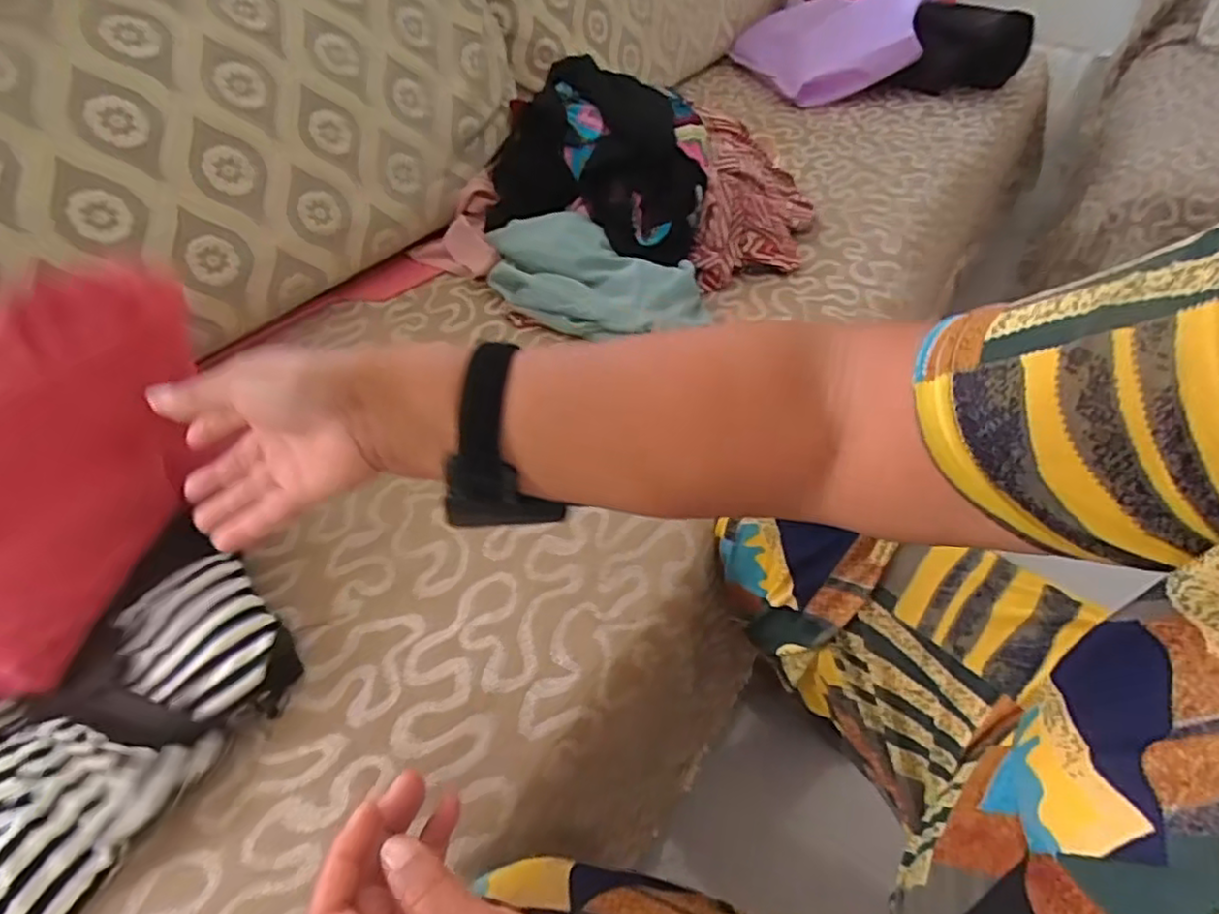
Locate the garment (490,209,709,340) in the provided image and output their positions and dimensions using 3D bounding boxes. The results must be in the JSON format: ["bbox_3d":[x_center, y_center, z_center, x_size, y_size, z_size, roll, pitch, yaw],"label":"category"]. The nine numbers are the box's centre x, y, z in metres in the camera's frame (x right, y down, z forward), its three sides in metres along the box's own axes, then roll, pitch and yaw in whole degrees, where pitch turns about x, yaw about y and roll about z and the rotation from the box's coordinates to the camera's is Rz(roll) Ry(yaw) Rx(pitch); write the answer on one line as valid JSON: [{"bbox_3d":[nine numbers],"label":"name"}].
[{"bbox_3d":[-0.022,-0.185,0.690,0.254,0.059,0.109,19,49,17],"label":"garment"}]

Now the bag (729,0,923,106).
[{"bbox_3d":[0.320,-0.619,0.999,0.255,0.053,0.232,-18,56,19],"label":"bag"}]

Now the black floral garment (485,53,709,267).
[{"bbox_3d":[-0.010,-0.318,0.724,0.247,0.125,0.157,23,50,20],"label":"black floral garment"}]

